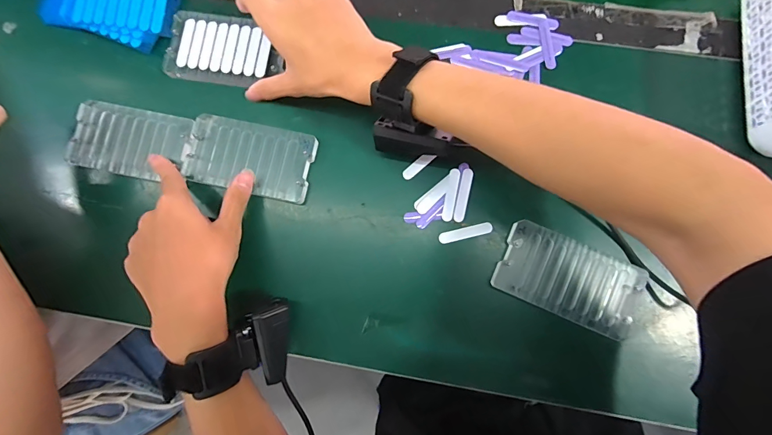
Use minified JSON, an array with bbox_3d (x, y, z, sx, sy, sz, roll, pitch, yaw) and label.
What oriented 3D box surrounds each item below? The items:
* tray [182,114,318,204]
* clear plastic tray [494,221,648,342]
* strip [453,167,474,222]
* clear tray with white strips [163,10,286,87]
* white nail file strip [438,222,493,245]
[{"bbox_3d":[-0.136,-0.060,0.356,0.123,0.008,0.067,12,78,3],"label":"tray"},{"bbox_3d":[0.166,0.056,0.332,0.120,0.018,0.067,23,79,5],"label":"clear plastic tray"},{"bbox_3d":[0.075,-0.022,0.350,0.012,0.004,0.052,13,85,4],"label":"strip"},{"bbox_3d":[-0.166,-0.172,0.371,0.119,0.011,0.070,9,78,3],"label":"clear tray with white strips"},{"bbox_3d":[0.076,0.015,0.346,0.051,0.004,0.011,-14,78,-2],"label":"white nail file strip"}]

